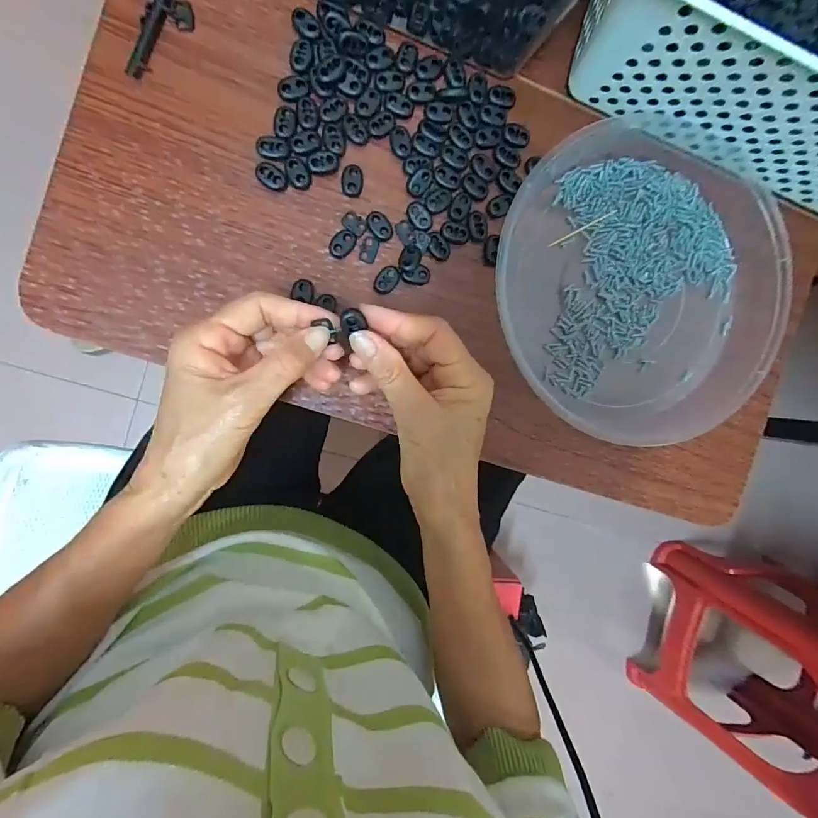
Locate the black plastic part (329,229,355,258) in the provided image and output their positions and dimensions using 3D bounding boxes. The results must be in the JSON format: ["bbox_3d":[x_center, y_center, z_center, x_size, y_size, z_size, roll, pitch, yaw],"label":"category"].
[{"bbox_3d":[-0.049,-0.119,0.314,0.014,0.007,0.022,40,90,-10],"label":"black plastic part"}]

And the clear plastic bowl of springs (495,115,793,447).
[{"bbox_3d":[0.181,-0.094,0.333,0.220,0.037,0.232,-1,96,-8],"label":"clear plastic bowl of springs"}]

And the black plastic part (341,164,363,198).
[{"bbox_3d":[-0.041,-0.165,0.313,0.015,0.008,0.022,5,95,-8],"label":"black plastic part"}]

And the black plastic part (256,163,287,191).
[{"bbox_3d":[-0.096,-0.162,0.302,0.022,0.004,0.014,34,91,-10],"label":"black plastic part"}]

